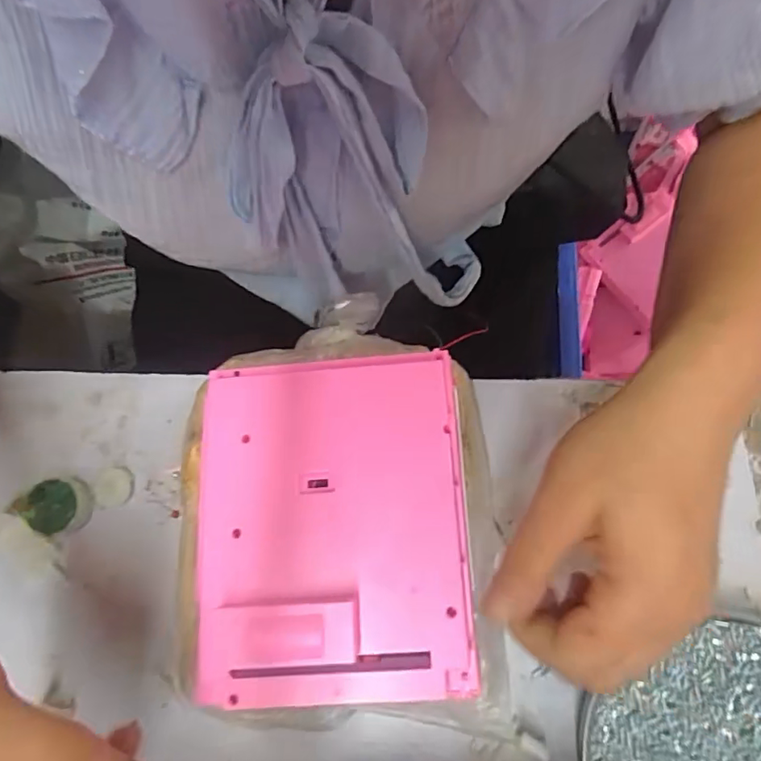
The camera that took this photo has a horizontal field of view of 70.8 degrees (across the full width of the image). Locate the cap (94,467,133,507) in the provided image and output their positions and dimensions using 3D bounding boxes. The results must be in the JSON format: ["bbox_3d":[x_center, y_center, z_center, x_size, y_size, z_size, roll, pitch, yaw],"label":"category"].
[{"bbox_3d":[-0.161,0.063,0.321,0.023,0.004,0.023,-1,71,3],"label":"cap"}]

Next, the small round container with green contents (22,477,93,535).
[{"bbox_3d":[-0.188,0.074,0.311,0.031,0.015,0.030,-1,71,3],"label":"small round container with green contents"}]

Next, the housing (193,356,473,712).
[{"bbox_3d":[-0.024,0.064,0.251,0.124,0.023,0.152,-4,71,2],"label":"housing"}]

